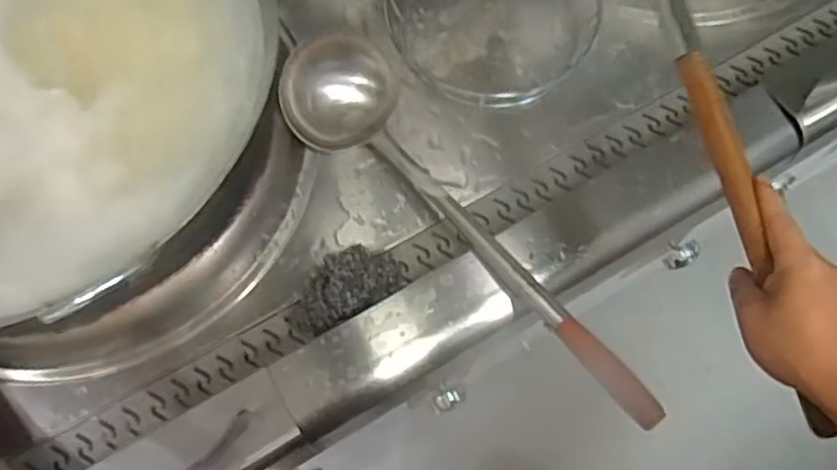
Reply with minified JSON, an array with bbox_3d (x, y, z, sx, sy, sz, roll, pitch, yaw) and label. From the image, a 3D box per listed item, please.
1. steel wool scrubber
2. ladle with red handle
[{"bbox_3d":[-0.079,0.050,0.729,0.119,0.043,0.069,-32,71,-12],"label":"steel wool scrubber"},{"bbox_3d":[0.059,-0.027,0.725,0.503,0.089,0.130,42,74,16],"label":"ladle with red handle"}]

